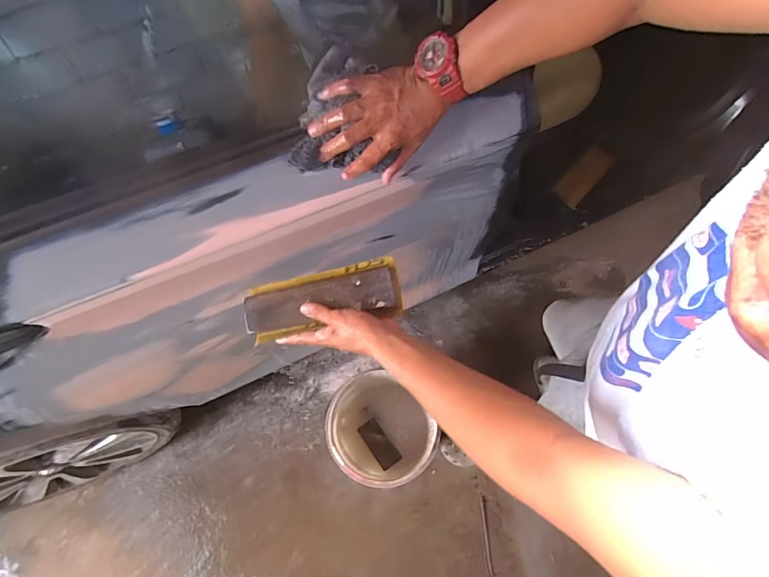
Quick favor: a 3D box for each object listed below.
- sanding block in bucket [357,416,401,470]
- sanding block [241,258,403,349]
[{"bbox_3d":[-0.016,0.468,1.288,0.062,0.022,0.143,-36,72,-12],"label":"sanding block in bucket"},{"bbox_3d":[-0.096,0.017,0.618,0.236,0.035,0.079,-13,68,12],"label":"sanding block"}]

